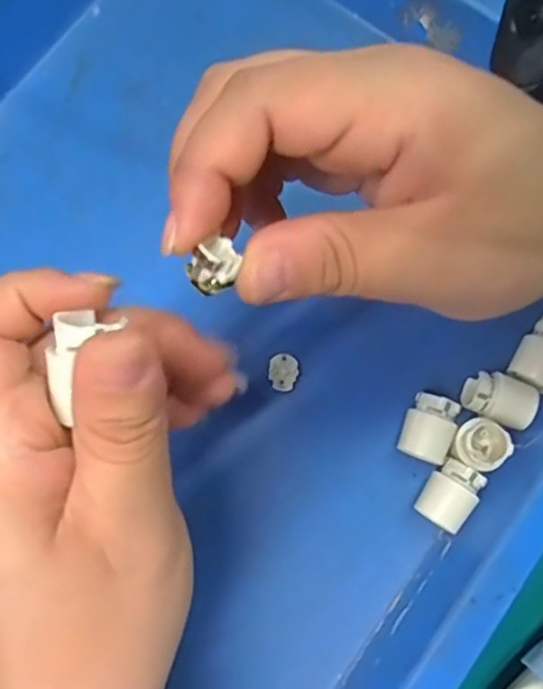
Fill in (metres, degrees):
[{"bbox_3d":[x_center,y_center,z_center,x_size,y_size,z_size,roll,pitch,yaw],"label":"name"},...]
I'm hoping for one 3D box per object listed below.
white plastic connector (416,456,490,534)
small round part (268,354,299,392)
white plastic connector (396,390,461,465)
[{"bbox_3d":[0.074,0.063,0.273,0.020,0.020,0.027,35,78,9],"label":"white plastic connector"},{"bbox_3d":[0.005,0.012,0.282,0.012,0.005,0.016,6,76,2],"label":"small round part"},{"bbox_3d":[0.067,0.036,0.276,0.020,0.018,0.026,20,76,5],"label":"white plastic connector"}]

